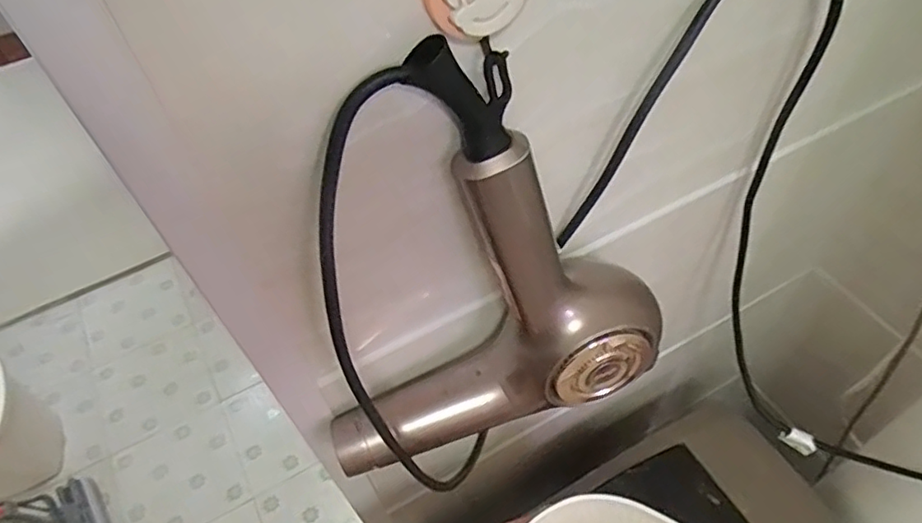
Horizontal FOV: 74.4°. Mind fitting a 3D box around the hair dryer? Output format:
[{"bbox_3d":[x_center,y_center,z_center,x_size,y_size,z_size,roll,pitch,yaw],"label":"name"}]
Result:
[{"bbox_3d":[0.019,0.018,0.340,0.220,0.267,0.081,-22,54,-12],"label":"hair dryer"}]

